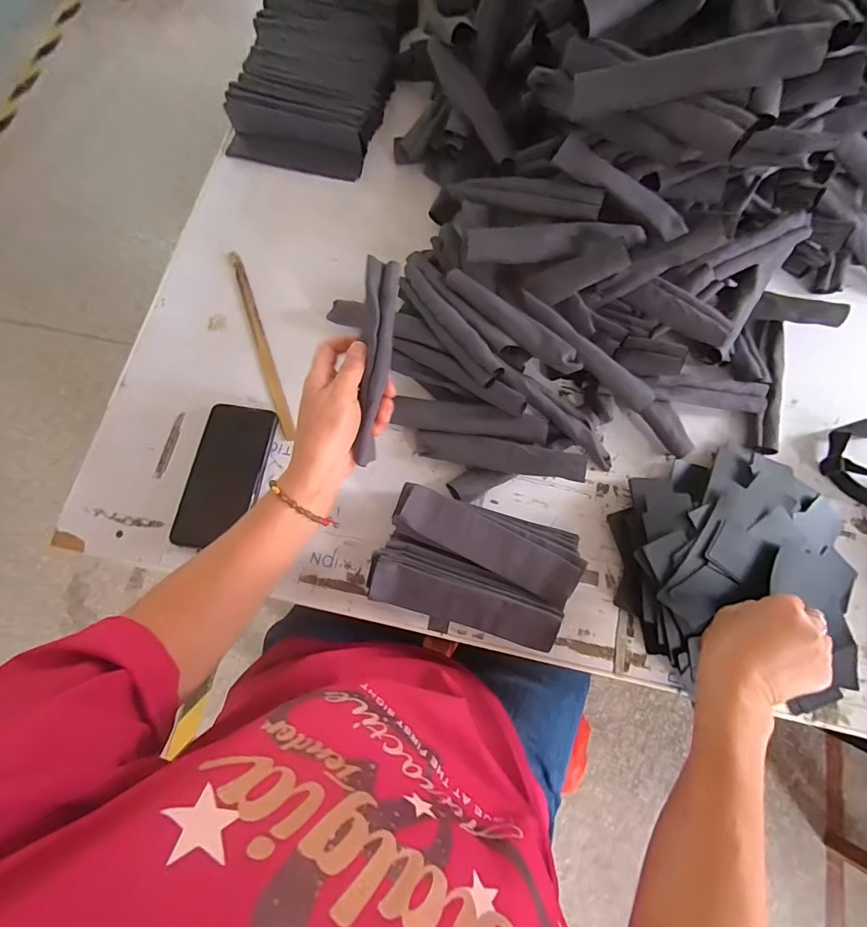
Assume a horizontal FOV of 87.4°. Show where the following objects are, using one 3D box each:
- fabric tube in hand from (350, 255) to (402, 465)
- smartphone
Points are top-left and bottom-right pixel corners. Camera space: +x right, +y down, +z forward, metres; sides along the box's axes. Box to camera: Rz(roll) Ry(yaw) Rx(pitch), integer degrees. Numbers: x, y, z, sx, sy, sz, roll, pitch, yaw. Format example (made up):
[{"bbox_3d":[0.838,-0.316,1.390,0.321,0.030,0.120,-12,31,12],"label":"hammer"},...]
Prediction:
[{"bbox_3d":[-0.052,-0.092,0.410,0.028,0.017,0.183,5,87,2],"label":"fabric tube in hand"},{"bbox_3d":[-0.228,0.012,0.502,0.076,0.011,0.161,10,75,3],"label":"smartphone"}]

